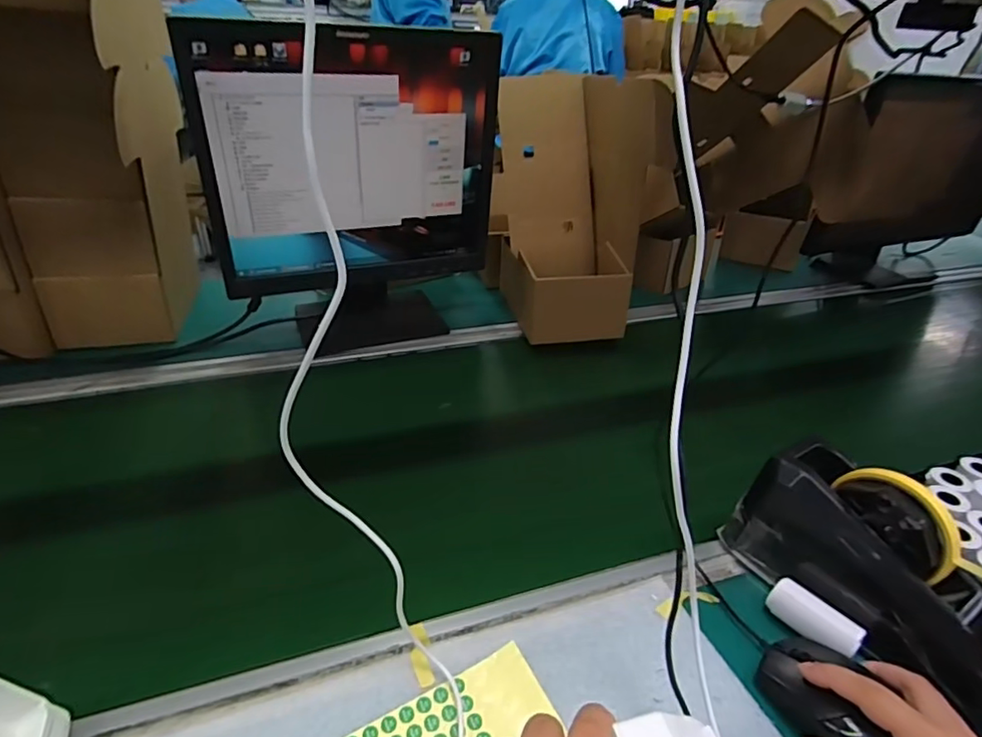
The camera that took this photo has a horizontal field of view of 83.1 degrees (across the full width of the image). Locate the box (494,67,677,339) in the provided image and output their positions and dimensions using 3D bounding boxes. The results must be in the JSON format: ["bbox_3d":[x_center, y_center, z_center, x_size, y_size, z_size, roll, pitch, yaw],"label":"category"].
[{"bbox_3d":[0.102,-0.225,0.792,0.153,0.312,0.221,-8,34,-17],"label":"box"}]

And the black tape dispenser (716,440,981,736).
[{"bbox_3d":[0.287,0.145,0.406,0.063,0.108,0.204,-14,36,-29],"label":"black tape dispenser"}]

